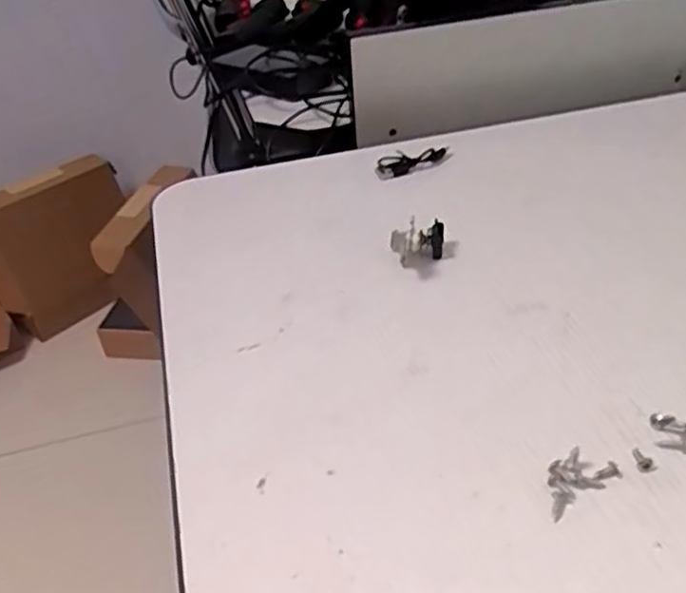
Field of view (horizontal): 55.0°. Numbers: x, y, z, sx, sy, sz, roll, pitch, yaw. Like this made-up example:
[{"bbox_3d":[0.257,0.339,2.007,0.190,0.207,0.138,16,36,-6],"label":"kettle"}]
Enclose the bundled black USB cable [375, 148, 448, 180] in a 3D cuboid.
[{"bbox_3d":[0.057,-0.116,0.563,0.070,0.011,0.023,-23,40,-23],"label":"bundled black USB cable"}]

